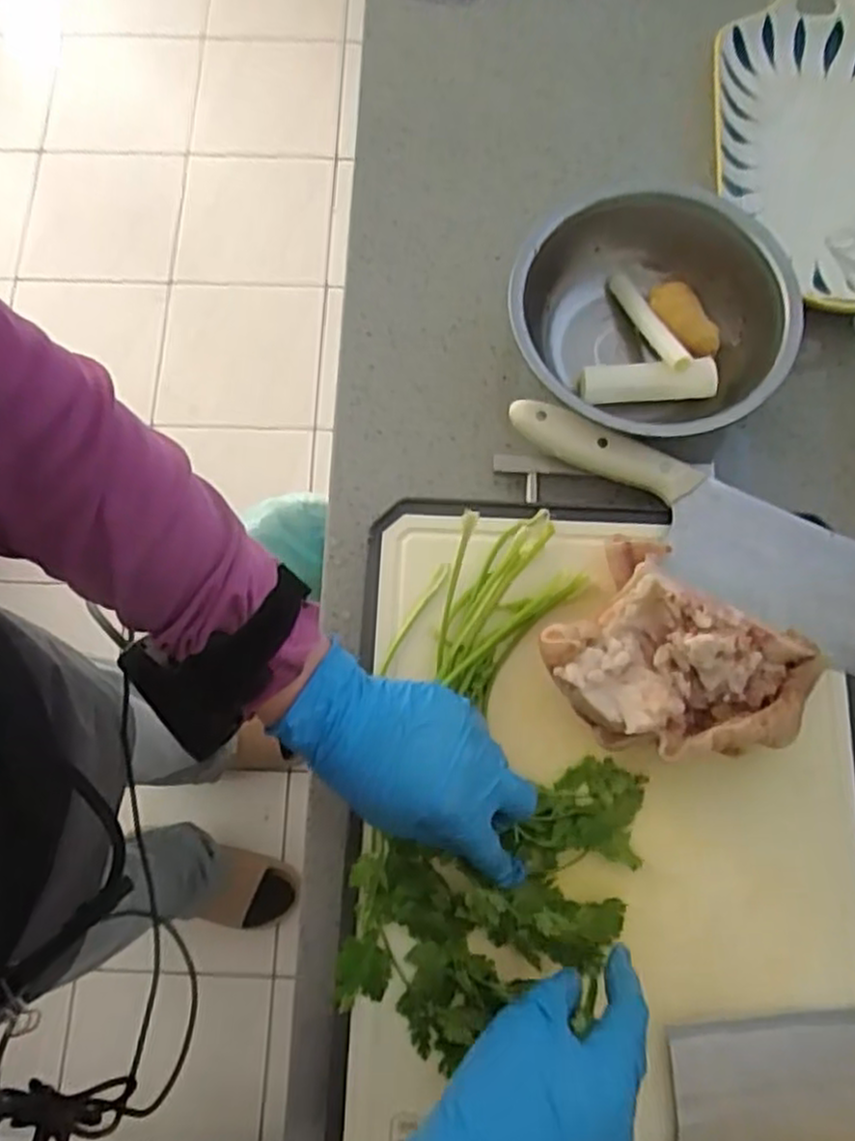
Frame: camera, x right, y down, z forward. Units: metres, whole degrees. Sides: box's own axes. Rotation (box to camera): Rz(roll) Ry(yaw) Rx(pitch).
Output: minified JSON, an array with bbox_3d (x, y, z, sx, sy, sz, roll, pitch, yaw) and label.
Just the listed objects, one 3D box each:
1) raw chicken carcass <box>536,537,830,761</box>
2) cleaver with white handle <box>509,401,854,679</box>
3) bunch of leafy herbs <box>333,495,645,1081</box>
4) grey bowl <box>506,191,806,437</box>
[{"bbox_3d":[0.145,0.049,0.432,0.125,0.070,0.141,-43,78,-10],"label":"raw chicken carcass"},{"bbox_3d":[0.186,-0.022,0.485,0.305,0.040,0.082,28,77,8],"label":"cleaver with white handle"},{"bbox_3d":[0.045,0.117,0.445,0.155,0.033,0.301,5,74,3],"label":"bunch of leafy herbs"},{"bbox_3d":[0.146,-0.163,0.511,0.163,0.078,0.172,0,75,1],"label":"grey bowl"}]

